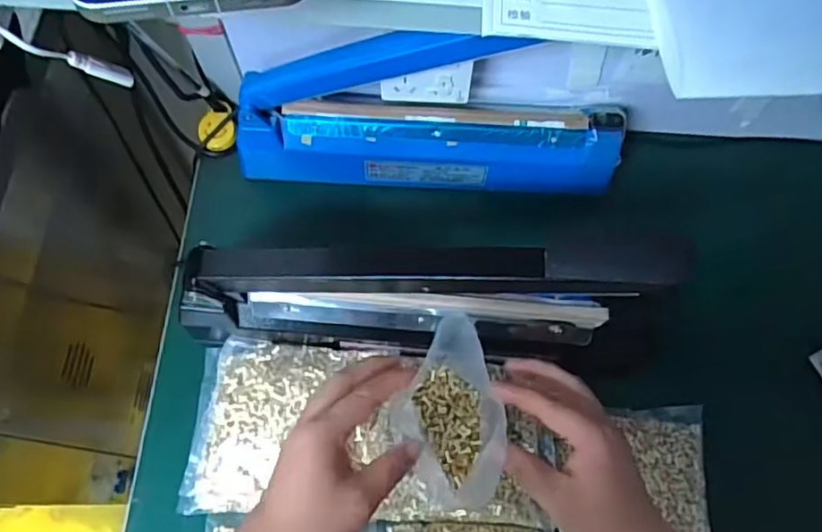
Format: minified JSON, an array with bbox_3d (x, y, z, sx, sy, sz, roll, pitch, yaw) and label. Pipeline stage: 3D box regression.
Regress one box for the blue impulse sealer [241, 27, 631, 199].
[{"bbox_3d":[0.020,-0.147,0.608,0.379,0.153,0.076,3,69,-1],"label":"blue impulse sealer"}]

